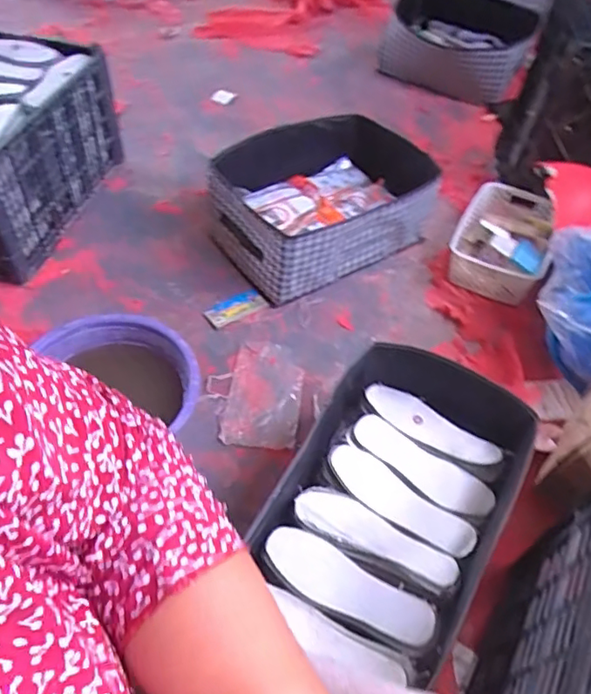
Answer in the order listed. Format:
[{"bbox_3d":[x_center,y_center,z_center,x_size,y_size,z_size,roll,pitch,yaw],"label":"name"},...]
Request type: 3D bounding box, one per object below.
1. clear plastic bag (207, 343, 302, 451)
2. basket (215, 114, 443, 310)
[{"bbox_3d":[-0.074,0.084,1.020,0.164,0.019,0.199,7,54,0],"label":"clear plastic bag"},{"bbox_3d":[0.071,-0.319,1.233,0.469,0.177,0.323,-25,60,-21],"label":"basket"}]

